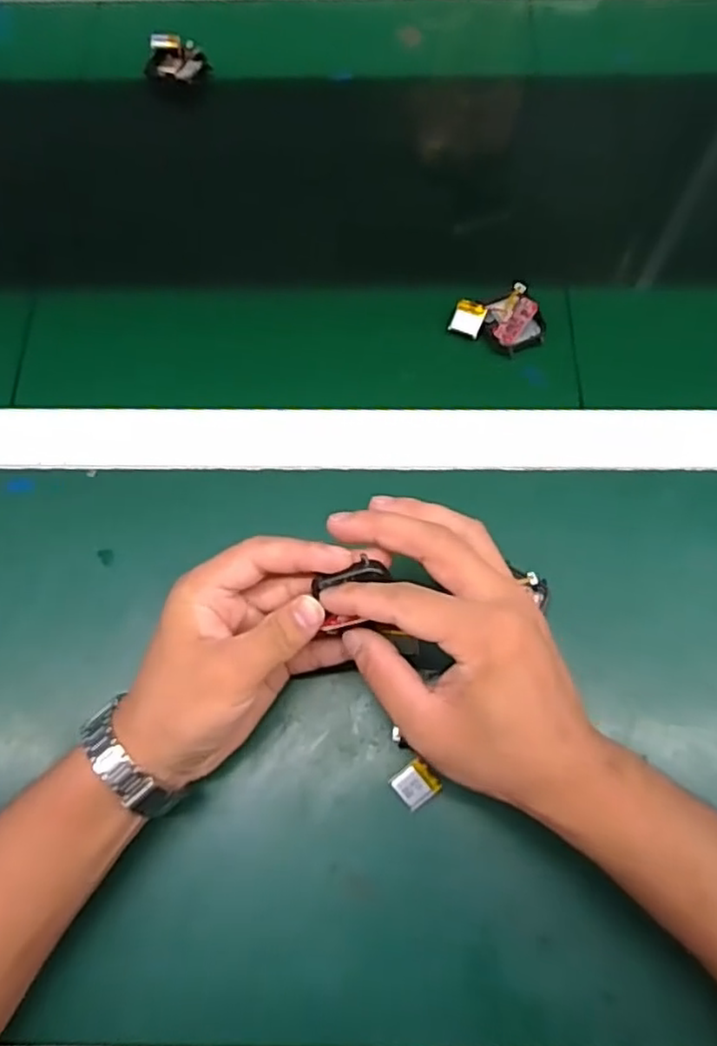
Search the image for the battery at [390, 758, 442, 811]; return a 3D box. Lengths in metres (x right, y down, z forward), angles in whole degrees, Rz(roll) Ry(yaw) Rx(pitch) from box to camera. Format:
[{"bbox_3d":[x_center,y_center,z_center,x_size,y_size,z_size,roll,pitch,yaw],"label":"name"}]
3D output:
[{"bbox_3d":[0.030,0.135,0.352,0.020,0.004,0.020,-42,78,-1],"label":"battery"}]

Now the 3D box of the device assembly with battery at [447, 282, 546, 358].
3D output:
[{"bbox_3d":[0.094,-0.136,0.451,0.059,0.023,0.038,25,71,9],"label":"device assembly with battery"}]

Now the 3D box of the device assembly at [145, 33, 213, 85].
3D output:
[{"bbox_3d":[-0.144,-0.368,0.542,0.048,0.017,0.034,3,69,1],"label":"device assembly"}]

